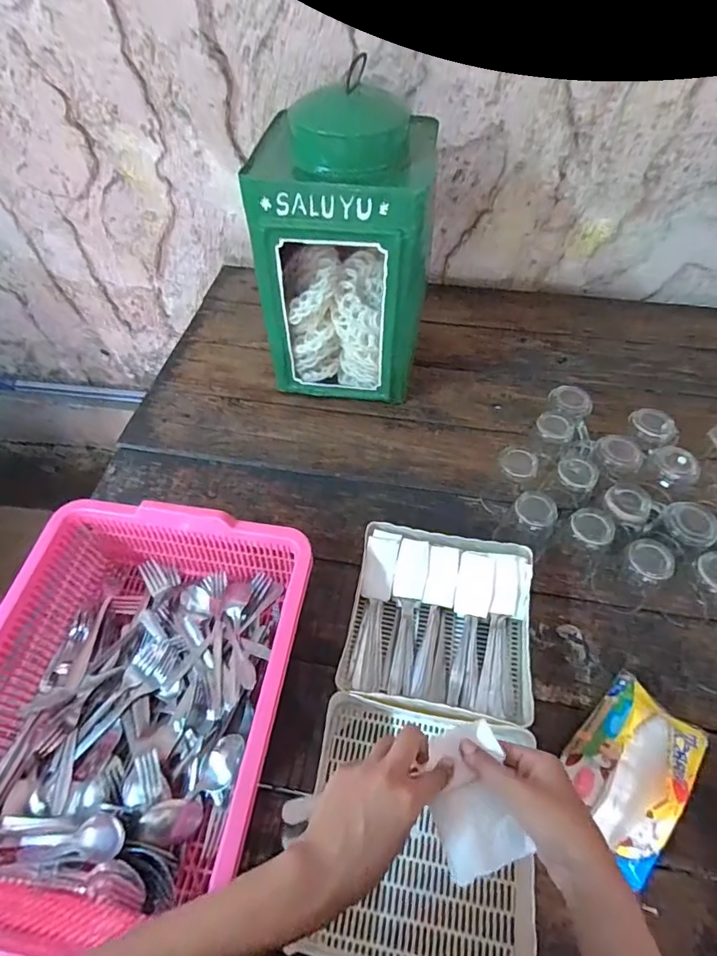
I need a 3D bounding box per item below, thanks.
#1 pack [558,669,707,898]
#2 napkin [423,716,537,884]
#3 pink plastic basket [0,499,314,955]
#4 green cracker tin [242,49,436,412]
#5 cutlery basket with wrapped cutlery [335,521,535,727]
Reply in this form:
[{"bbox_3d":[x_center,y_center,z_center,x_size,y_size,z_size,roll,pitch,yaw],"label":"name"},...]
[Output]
[{"bbox_3d":[0.282,0.300,0.523,0.159,0.062,0.110,-39,63,-24],"label":"pack"},{"bbox_3d":[0.089,0.250,0.398,0.064,0.010,0.101,-10,55,-7],"label":"napkin"},{"bbox_3d":[-0.230,0.231,0.530,0.304,0.126,0.384,8,55,6],"label":"pink plastic basket"},{"bbox_3d":[-0.020,-0.318,0.757,0.229,0.391,0.184,7,55,6],"label":"green cracker tin"},{"bbox_3d":[0.096,0.169,0.613,0.213,0.064,0.203,8,55,6],"label":"cutlery basket with wrapped cutlery"}]

